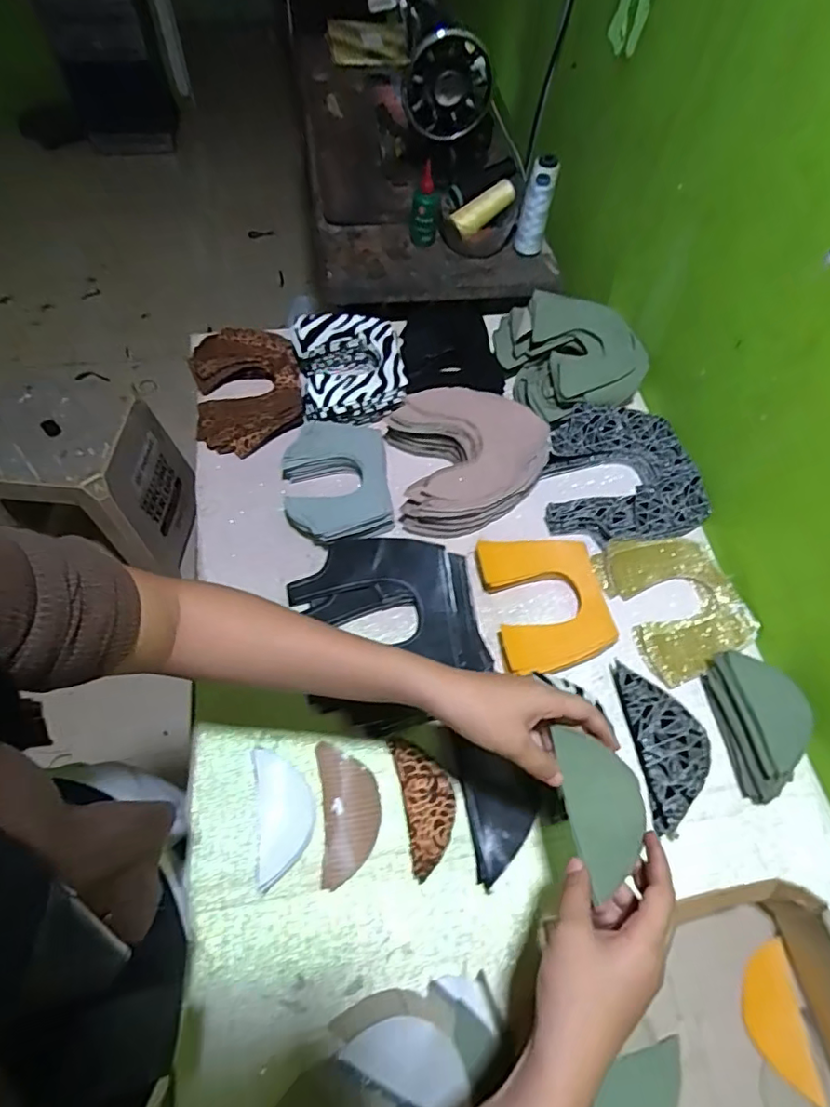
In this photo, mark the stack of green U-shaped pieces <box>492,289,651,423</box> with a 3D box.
[{"bbox_3d":[0.216,-0.264,0.759,0.170,0.081,0.170,-14,64,-11],"label":"stack of green U-shaped pieces"}]

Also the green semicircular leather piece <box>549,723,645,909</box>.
[{"bbox_3d":[0.132,0.174,0.391,0.050,0.006,0.106,-14,61,7],"label":"green semicircular leather piece"}]

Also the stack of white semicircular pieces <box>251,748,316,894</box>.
[{"bbox_3d":[-0.117,0.235,0.509,0.052,0.023,0.111,-7,63,-7],"label":"stack of white semicircular pieces"}]

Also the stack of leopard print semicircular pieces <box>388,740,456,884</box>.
[{"bbox_3d":[0.011,0.231,0.520,0.047,0.019,0.114,-10,63,-9],"label":"stack of leopard print semicircular pieces"}]

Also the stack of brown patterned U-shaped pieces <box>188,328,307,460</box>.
[{"bbox_3d":[-0.221,-0.216,0.736,0.138,0.038,0.179,-9,63,-9],"label":"stack of brown patterned U-shaped pieces"}]

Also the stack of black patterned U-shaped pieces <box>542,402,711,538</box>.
[{"bbox_3d":[0.253,-0.095,0.695,0.182,0.042,0.179,-4,62,-6],"label":"stack of black patterned U-shaped pieces"}]

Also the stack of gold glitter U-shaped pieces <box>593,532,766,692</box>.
[{"bbox_3d":[0.296,0.052,0.632,0.136,0.024,0.161,-18,65,-13],"label":"stack of gold glitter U-shaped pieces"}]

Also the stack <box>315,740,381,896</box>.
[{"bbox_3d":[-0.060,0.235,0.515,0.054,0.011,0.117,-5,63,-6],"label":"stack"}]

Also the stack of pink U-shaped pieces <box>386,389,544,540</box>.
[{"bbox_3d":[0.065,-0.119,0.683,0.177,0.059,0.179,-7,63,-7],"label":"stack of pink U-shaped pieces"}]

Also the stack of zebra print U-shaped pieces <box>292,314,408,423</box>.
[{"bbox_3d":[-0.083,-0.243,0.742,0.139,0.052,0.159,-9,63,-9],"label":"stack of zebra print U-shaped pieces"}]

